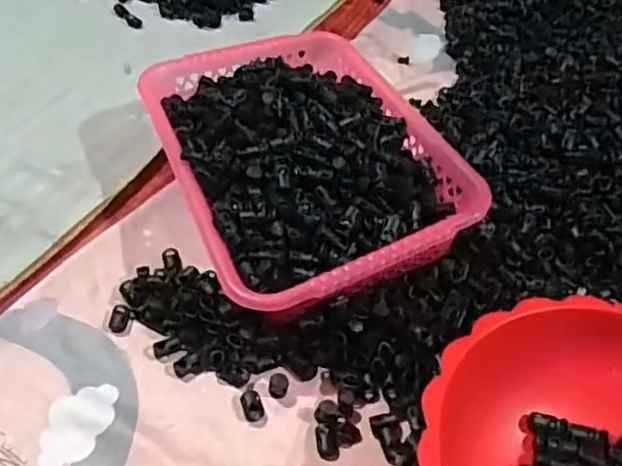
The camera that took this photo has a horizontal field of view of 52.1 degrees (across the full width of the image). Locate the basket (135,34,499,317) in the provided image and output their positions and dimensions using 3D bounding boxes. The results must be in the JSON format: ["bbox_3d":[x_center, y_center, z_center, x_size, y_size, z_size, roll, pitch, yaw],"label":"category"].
[{"bbox_3d":[-0.012,-0.066,0.558,0.213,0.094,0.309,-15,50,-19],"label":"basket"}]

